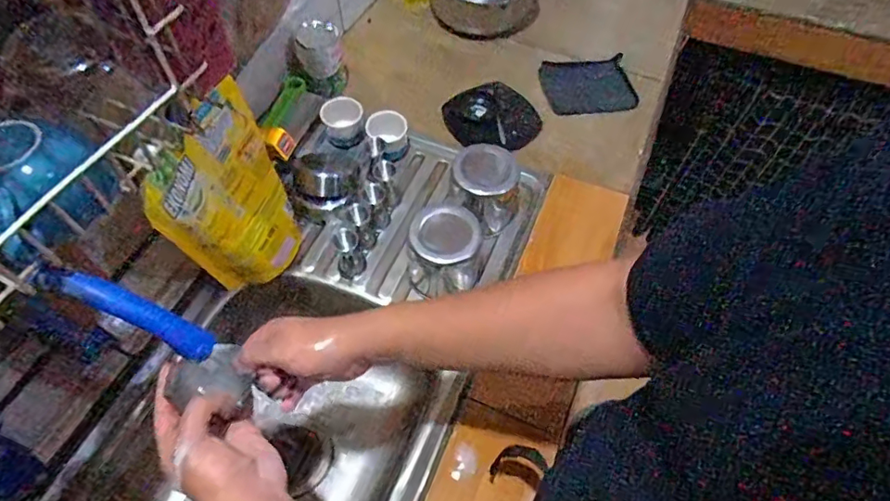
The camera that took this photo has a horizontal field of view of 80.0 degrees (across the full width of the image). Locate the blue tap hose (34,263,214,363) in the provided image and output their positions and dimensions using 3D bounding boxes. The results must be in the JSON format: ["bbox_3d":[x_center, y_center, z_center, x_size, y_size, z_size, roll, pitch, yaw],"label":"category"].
[{"bbox_3d":[-0.240,0.046,0.404,0.130,0.017,0.023,32,57,-18],"label":"blue tap hose"}]

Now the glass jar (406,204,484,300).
[{"bbox_3d":[0.000,0.003,0.719,0.096,0.109,0.084,4,57,1],"label":"glass jar"}]

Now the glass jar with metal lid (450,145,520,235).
[{"bbox_3d":[0.061,-0.080,0.785,0.099,0.134,0.085,9,57,4],"label":"glass jar with metal lid"}]

